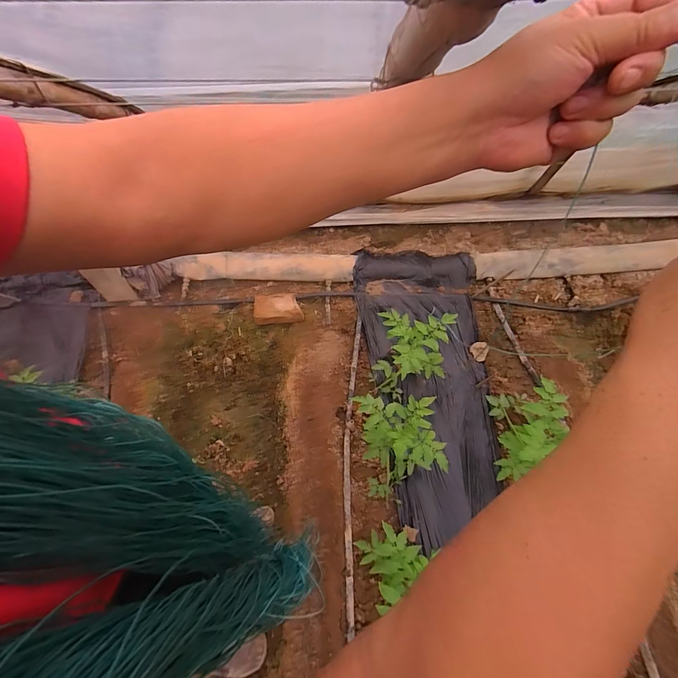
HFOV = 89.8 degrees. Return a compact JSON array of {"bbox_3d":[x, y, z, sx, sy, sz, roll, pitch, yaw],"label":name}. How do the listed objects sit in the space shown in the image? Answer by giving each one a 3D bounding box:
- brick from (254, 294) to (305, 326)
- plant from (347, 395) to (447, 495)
[{"bbox_3d":[-0.247,-0.128,1.388,0.195,0.062,0.128,-5,58,-1],"label":"brick"},{"bbox_3d":[0.194,0.325,1.065,0.243,0.285,0.243,-10,58,-4],"label":"plant"}]

